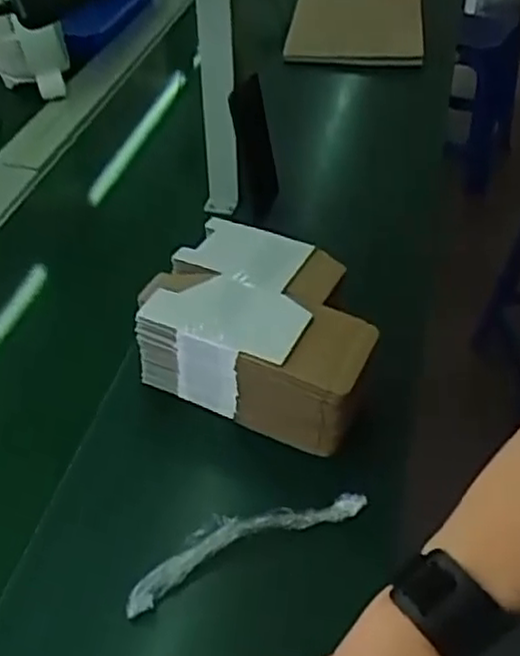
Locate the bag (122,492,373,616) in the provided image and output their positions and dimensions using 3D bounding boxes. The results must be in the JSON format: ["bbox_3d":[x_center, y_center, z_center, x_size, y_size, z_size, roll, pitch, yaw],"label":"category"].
[{"bbox_3d":[-0.017,0.164,0.588,0.195,0.035,0.054,-16,43,-17],"label":"bag"}]

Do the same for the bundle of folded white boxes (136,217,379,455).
[{"bbox_3d":[0.013,-0.003,0.710,0.220,0.103,0.171,19,45,21],"label":"bundle of folded white boxes"}]

